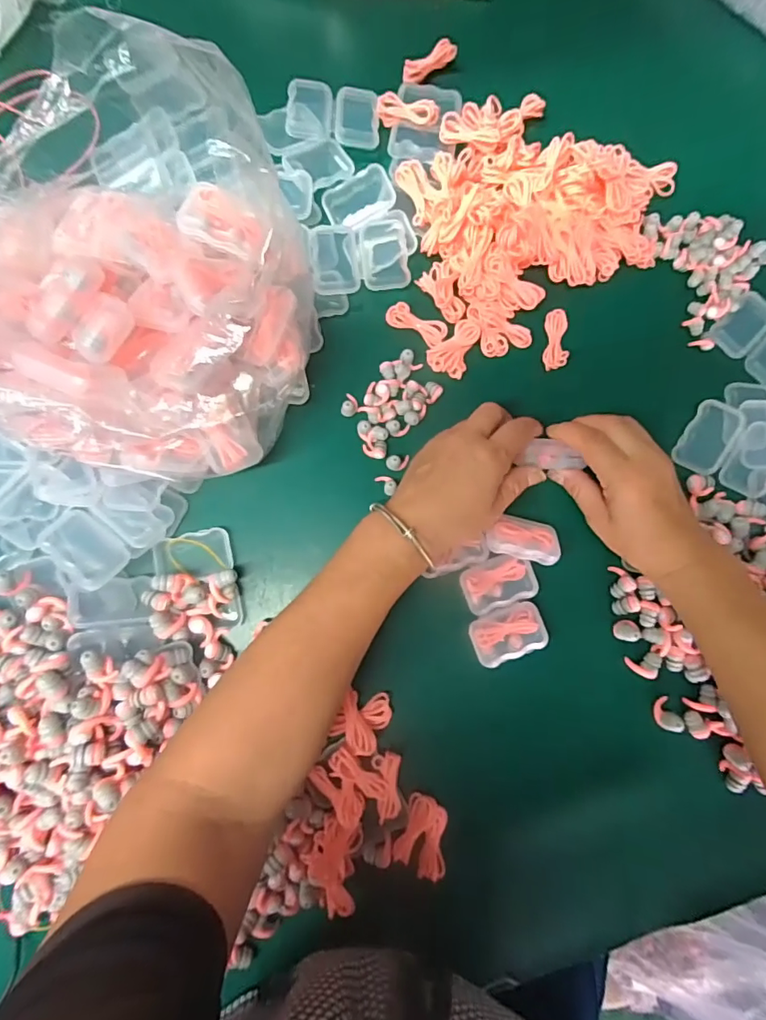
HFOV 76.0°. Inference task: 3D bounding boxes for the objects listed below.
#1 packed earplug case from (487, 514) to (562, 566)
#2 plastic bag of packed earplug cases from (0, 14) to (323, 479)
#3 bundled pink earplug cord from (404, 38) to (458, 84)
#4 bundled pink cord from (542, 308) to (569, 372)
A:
[{"bbox_3d":[0.107,0.022,0.373,0.055,0.017,0.032,12,84,-3],"label":"packed earplug case"},{"bbox_3d":[-0.148,-0.146,0.313,0.202,0.132,0.239,-14,85,-5],"label":"plastic bag of packed earplug cases"},{"bbox_3d":[0.040,-0.385,0.421,0.051,0.011,0.015,-33,87,-6],"label":"bundled pink earplug cord"},{"bbox_3d":[0.143,-0.141,0.403,0.019,0.008,0.052,8,84,-3],"label":"bundled pink cord"}]

